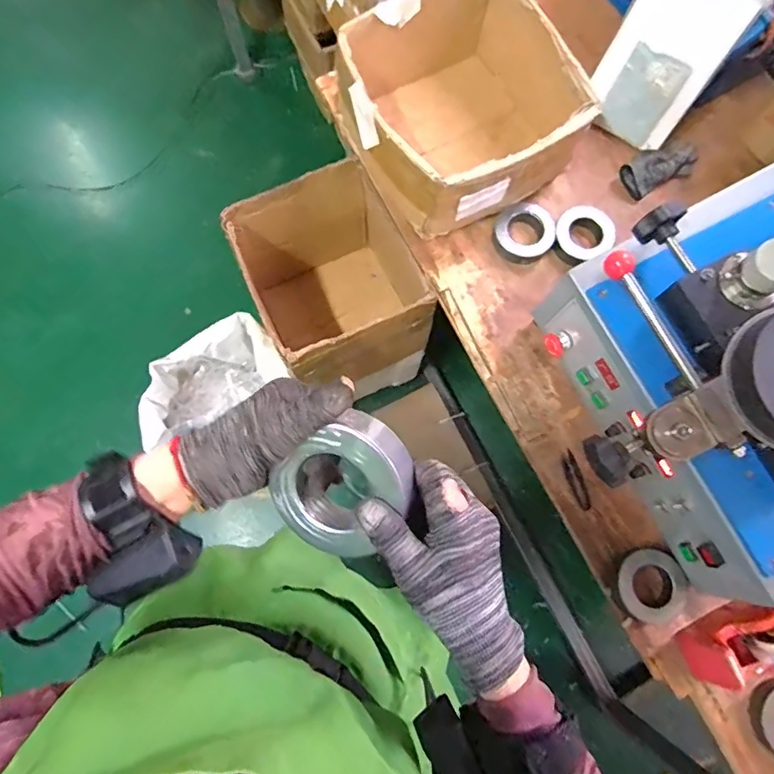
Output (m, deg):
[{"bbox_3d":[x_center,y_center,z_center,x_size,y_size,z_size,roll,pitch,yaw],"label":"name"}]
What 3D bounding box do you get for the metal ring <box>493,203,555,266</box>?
[{"bbox_3d":[0.247,-0.274,0.903,0.101,0.030,0.100,0,77,-2],"label":"metal ring"}]

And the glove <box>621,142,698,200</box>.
[{"bbox_3d":[0.511,-0.411,0.934,0.150,0.036,0.072,-26,79,-8],"label":"glove"}]

